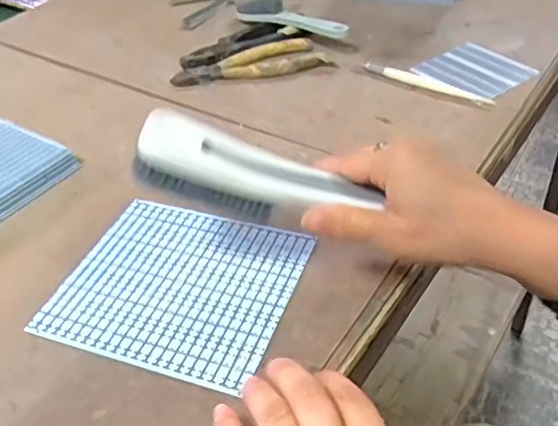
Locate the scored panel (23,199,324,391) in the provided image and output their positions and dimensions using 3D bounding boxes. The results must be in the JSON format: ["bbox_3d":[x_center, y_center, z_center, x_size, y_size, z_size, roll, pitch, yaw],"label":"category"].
[{"bbox_3d":[-0.068,0.046,0.410,0.153,0.004,0.134,12,42,18],"label":"scored panel"}]

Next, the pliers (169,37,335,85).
[{"bbox_3d":[-0.031,-0.156,0.631,0.159,0.015,0.057,-14,41,-11],"label":"pliers"}]

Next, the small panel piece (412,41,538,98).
[{"bbox_3d":[0.196,-0.144,0.603,0.095,0.005,0.090,-28,45,-26],"label":"small panel piece"}]

